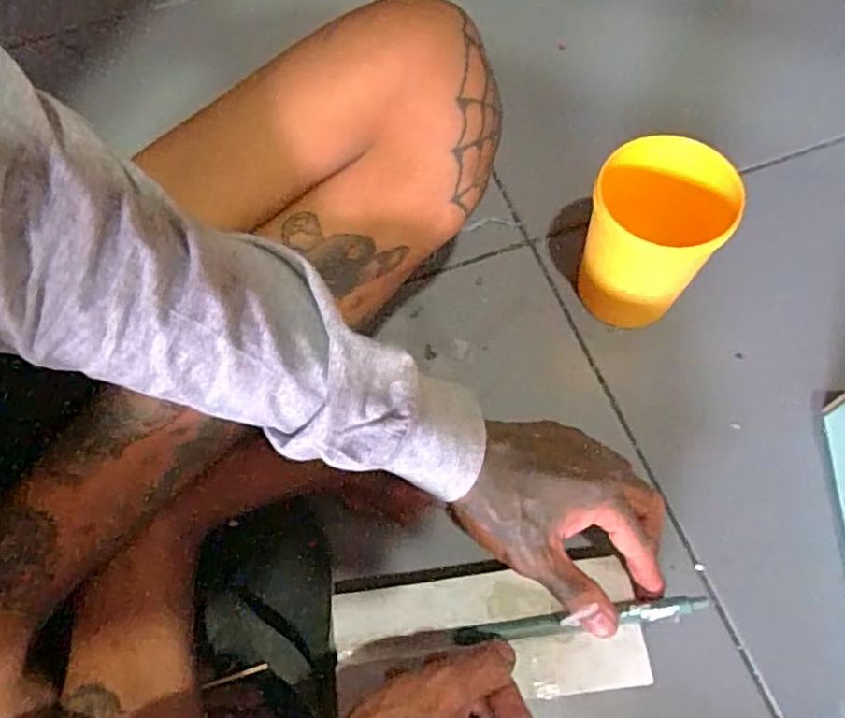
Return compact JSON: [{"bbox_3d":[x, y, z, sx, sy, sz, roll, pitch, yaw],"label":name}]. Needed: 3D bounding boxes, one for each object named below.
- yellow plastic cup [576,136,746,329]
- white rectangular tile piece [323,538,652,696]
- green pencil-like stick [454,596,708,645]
[{"bbox_3d":[0.157,-0.080,0.468,0.087,0.124,0.083,20,68,12],"label":"yellow plastic cup"},{"bbox_3d":[0.037,0.161,0.391,0.177,0.009,0.078,-7,65,0],"label":"white rectangular tile piece"},{"bbox_3d":[0.090,0.151,0.382,0.142,0.006,0.011,-9,65,6],"label":"green pencil-like stick"}]

